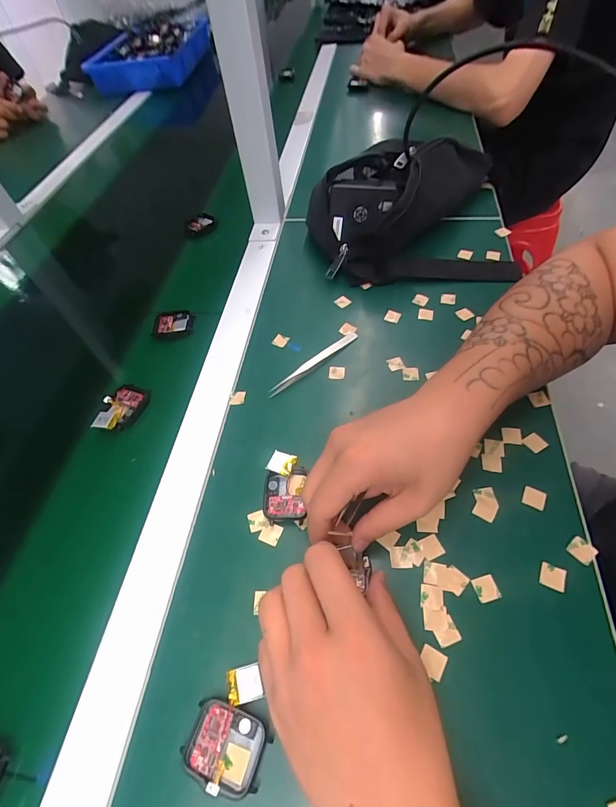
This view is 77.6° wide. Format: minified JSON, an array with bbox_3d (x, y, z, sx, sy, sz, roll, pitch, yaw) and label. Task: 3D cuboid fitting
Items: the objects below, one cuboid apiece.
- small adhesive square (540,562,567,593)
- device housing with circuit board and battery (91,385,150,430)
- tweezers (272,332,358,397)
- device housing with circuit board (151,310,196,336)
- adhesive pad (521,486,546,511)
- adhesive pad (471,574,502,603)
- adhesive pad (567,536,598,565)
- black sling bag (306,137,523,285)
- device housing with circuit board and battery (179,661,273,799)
[{"bbox_3d":[0.171,0.120,0.267,0.016,0.004,0.016,19,58,18],"label":"small adhesive square"},{"bbox_3d":[-0.187,0.004,0.382,0.034,0.016,0.056,20,58,19],"label":"device housing with circuit board and battery"},{"bbox_3d":[0.007,-0.042,0.393,0.115,0.007,0.014,-37,59,-20],"label":"tweezers"},{"bbox_3d":[-0.158,-0.094,0.450,0.048,0.007,0.034,-8,54,0],"label":"device housing with circuit board"},{"bbox_3d":[0.178,0.074,0.301,0.016,0.004,0.016,20,62,21],"label":"adhesive pad"},{"bbox_3d":[0.124,0.129,0.267,0.016,0.004,0.015,-14,57,-4],"label":"adhesive pad"},{"bbox_3d":[0.198,0.106,0.276,0.015,0.004,0.016,-36,59,-19],"label":"adhesive pad"},{"bbox_3d":[0.129,-0.260,0.488,0.244,0.091,0.230,2,54,7],"label":"black sling bag"},{"bbox_3d":[-0.045,0.192,0.230,0.044,0.013,0.057,14,57,15],"label":"device housing with circuit board and battery"}]

